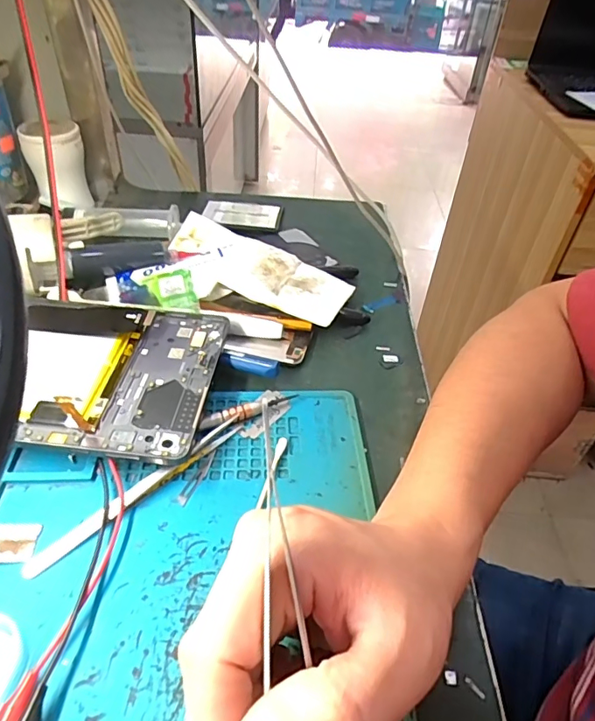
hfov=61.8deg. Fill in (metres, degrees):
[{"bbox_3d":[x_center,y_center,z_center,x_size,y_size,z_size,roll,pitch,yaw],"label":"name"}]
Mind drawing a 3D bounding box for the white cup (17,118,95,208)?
[{"bbox_3d":[-0.233,-0.189,0.486,0.051,0.074,0.052,-14,46,-19],"label":"white cup"}]

